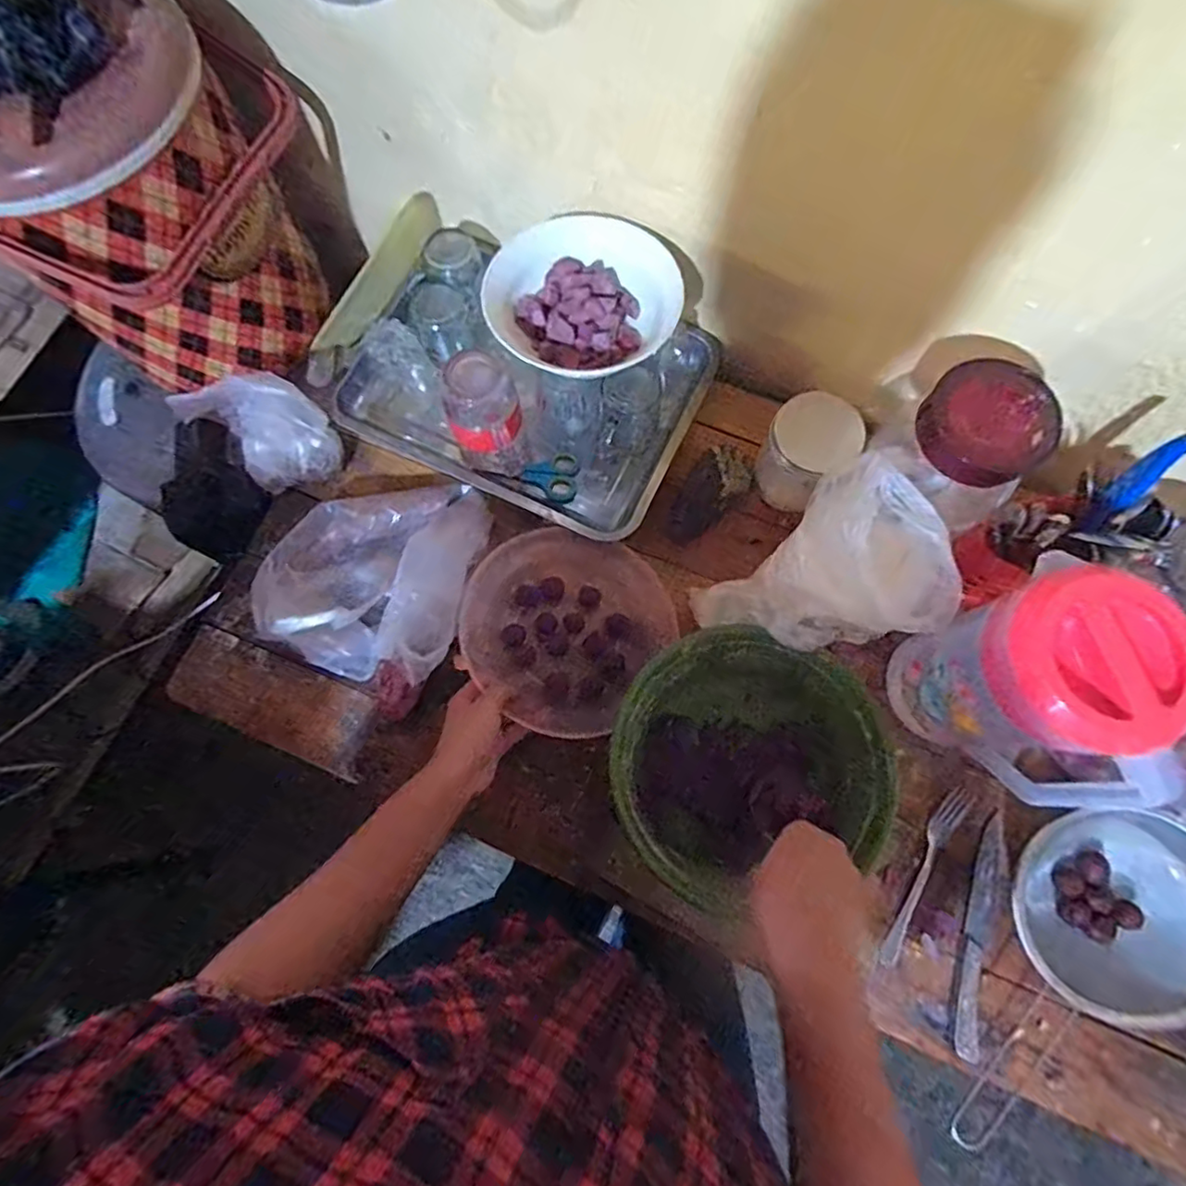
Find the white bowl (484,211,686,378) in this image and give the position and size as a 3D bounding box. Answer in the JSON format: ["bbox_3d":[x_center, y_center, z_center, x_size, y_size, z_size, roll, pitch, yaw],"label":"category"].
[{"bbox_3d":[-0.009,-0.295,0.617,0.169,0.057,0.181,0,75,0],"label":"white bowl"}]

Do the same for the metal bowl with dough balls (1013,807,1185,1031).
[{"bbox_3d":[0.451,0.275,0.541,0.168,0.093,0.159,0,75,0],"label":"metal bowl with dough balls"}]

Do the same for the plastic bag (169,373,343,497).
[{"bbox_3d":[-0.354,-0.180,0.668,0.132,0.093,0.099,37,78,10],"label":"plastic bag"}]

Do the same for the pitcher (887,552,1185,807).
[{"bbox_3d":[0.356,0.076,0.499,0.146,0.191,0.113,41,79,10],"label":"pitcher"}]

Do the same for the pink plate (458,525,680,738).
[{"bbox_3d":[-0.029,0.027,0.628,0.189,0.039,0.208,37,64,-1],"label":"pink plate"}]

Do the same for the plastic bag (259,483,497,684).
[{"bbox_3d":[-0.222,-0.029,0.620,0.206,0.096,0.214,14,76,4],"label":"plastic bag"}]

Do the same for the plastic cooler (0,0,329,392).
[{"bbox_3d":[-0.463,-0.428,0.653,0.293,0.306,0.276,-19,76,-4],"label":"plastic cooler"}]

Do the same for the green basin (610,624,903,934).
[{"bbox_3d":[0.141,0.151,0.559,0.240,0.107,0.206,17,76,5],"label":"green basin"}]

